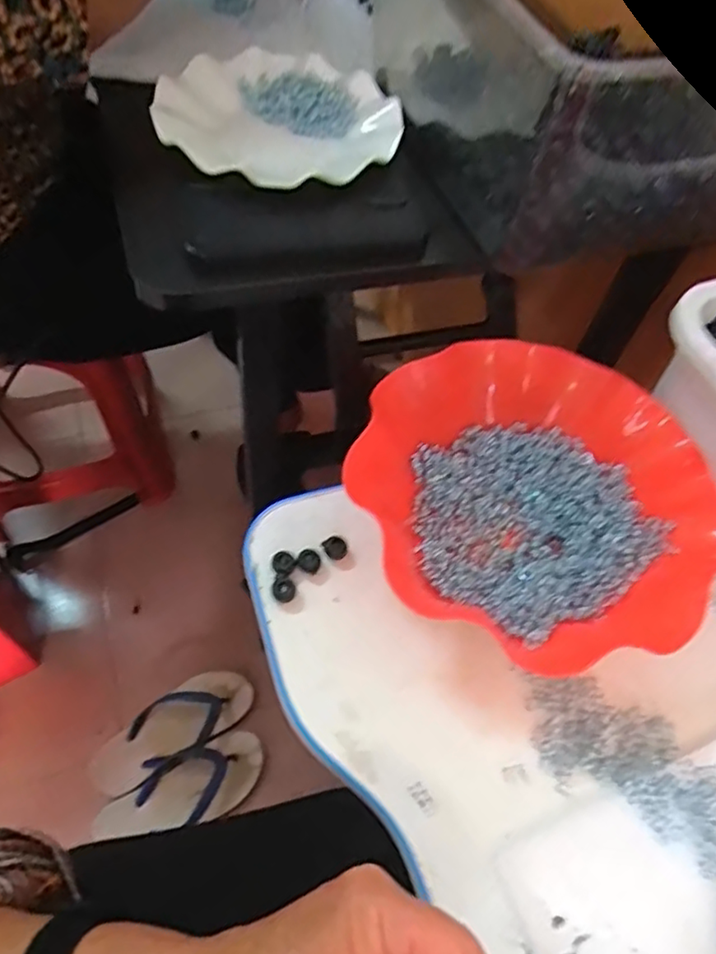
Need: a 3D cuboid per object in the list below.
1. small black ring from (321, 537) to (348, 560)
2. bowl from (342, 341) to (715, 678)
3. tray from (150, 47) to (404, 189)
[{"bbox_3d":[-0.015,0.047,0.405,0.015,0.010,0.013,-10,58,-9],"label":"small black ring"},{"bbox_3d":[0.108,0.013,0.404,0.215,0.073,0.218,1,57,-2],"label":"bowl"},{"bbox_3d":[-0.058,-0.271,0.471,0.177,0.022,0.171,2,57,-5],"label":"tray"}]

